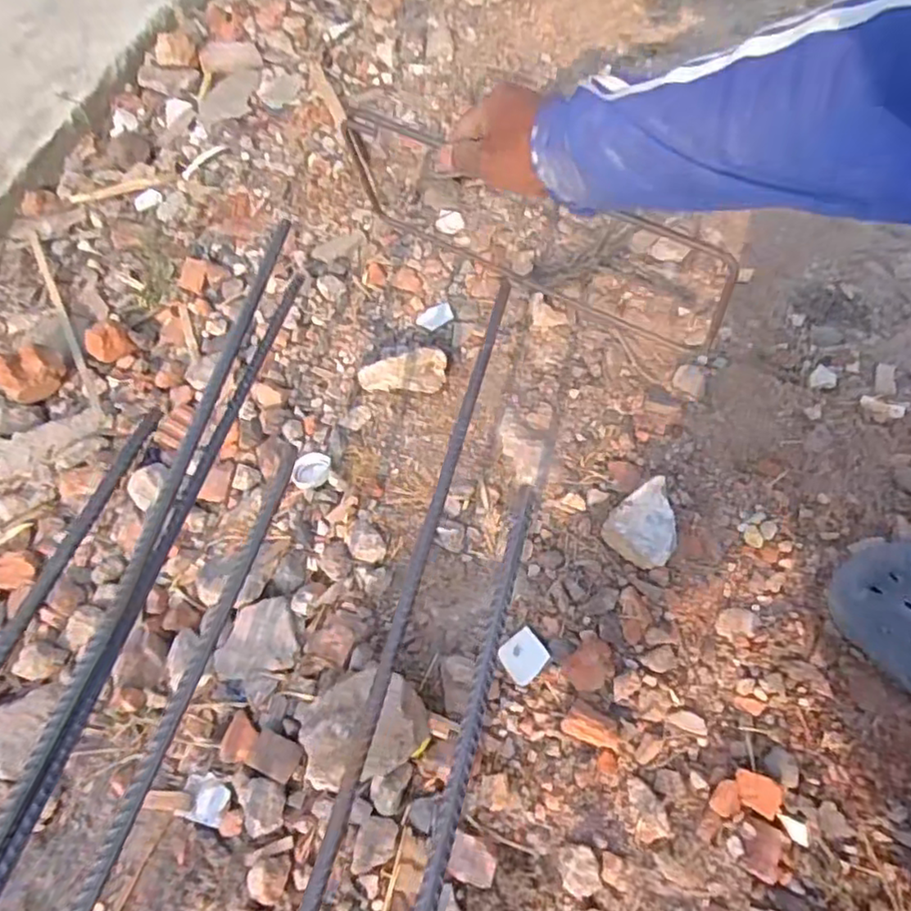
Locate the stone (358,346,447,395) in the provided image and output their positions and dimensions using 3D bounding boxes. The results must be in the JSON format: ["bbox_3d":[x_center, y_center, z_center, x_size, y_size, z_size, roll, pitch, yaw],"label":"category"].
[{"bbox_3d":[-0.055,-0.090,0.678,0.091,0.046,0.045,4,62,5],"label":"stone"}]

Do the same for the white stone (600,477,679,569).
[{"bbox_3d":[0.168,0.064,0.557,0.073,0.032,0.058,-35,63,-14],"label":"white stone"}]

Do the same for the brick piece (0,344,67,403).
[{"bbox_3d":[-0.468,-0.087,0.699,0.075,0.047,0.047,-22,63,-8],"label":"brick piece"}]

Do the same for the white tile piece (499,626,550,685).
[{"bbox_3d":[0.056,0.164,0.521,0.036,0.004,0.036,-41,59,-2],"label":"white tile piece"}]

